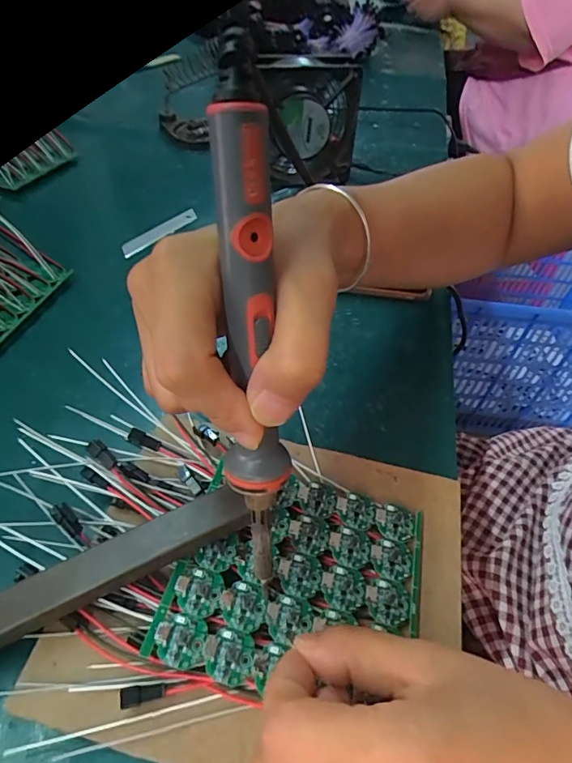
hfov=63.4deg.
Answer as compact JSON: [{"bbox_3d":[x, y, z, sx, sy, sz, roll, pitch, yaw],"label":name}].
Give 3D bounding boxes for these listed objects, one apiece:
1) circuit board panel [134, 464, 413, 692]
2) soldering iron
[{"bbox_3d":[0.007,0.096,0.234,0.120,0.006,0.104,13,48,5],"label":"circuit board panel"},{"bbox_3d":[-0.013,-0.002,0.175,0.021,0.207,0.022,-8,25,-13],"label":"soldering iron"}]

